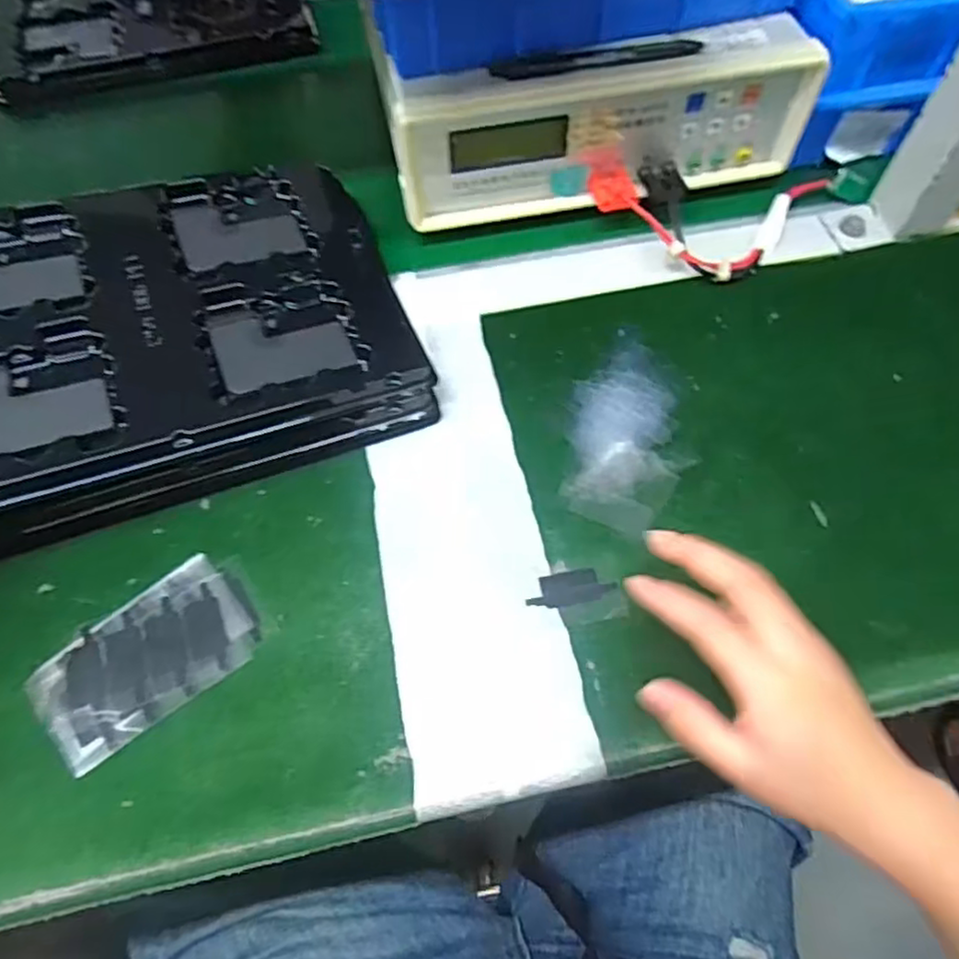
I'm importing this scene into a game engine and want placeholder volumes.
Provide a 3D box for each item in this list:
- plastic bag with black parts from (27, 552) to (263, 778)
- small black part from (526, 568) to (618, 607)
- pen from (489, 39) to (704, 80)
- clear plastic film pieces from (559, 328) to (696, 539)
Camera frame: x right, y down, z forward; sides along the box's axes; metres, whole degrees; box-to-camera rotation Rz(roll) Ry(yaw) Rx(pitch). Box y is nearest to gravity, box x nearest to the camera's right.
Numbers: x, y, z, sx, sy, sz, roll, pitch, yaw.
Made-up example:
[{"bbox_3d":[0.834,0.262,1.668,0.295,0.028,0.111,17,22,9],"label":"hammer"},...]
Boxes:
[{"bbox_3d":[-0.174,0.092,0.355,0.113,0.006,0.067,-35,66,-16],"label":"plastic bag with black parts"},{"bbox_3d":[0.050,0.059,0.369,0.049,0.004,0.018,-9,62,-3],"label":"small black part"},{"bbox_3d":[0.075,-0.271,0.431,0.142,0.011,0.014,-9,62,-5],"label":"pen"},{"bbox_3d":[0.093,-0.034,0.421,0.070,0.004,0.142,8,62,6],"label":"clear plastic film pieces"}]

